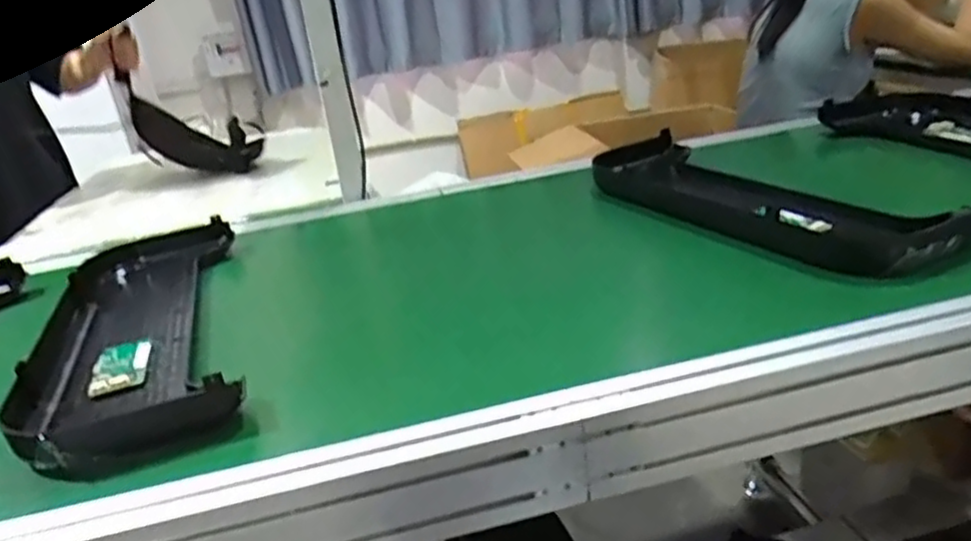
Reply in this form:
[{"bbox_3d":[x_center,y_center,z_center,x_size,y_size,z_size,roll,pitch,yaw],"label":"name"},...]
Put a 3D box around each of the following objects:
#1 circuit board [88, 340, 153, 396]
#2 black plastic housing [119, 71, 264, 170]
[{"bbox_3d":[-0.357,0.093,0.675,0.053,0.013,0.093,-17,24,-21],"label":"circuit board"},{"bbox_3d":[-0.587,-0.267,1.365,0.262,0.119,0.034,21,18,-15],"label":"black plastic housing"}]

